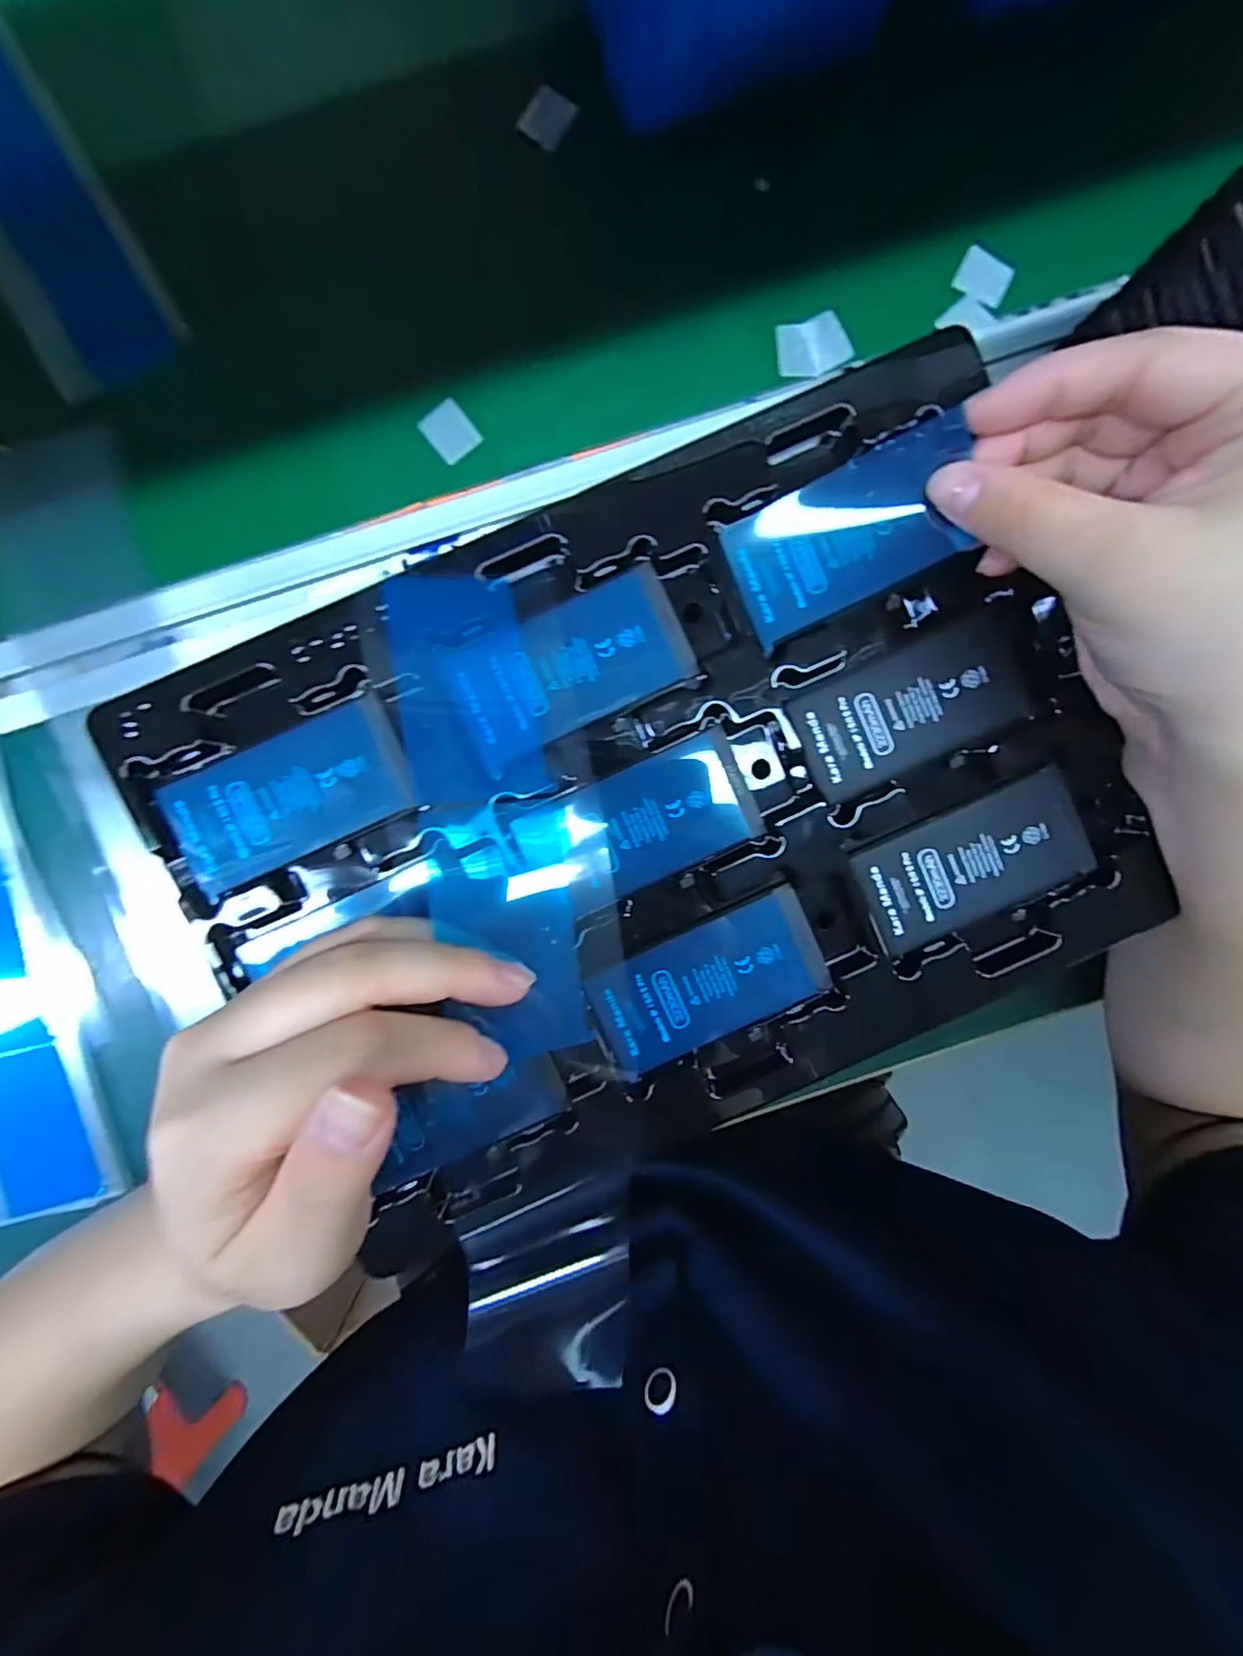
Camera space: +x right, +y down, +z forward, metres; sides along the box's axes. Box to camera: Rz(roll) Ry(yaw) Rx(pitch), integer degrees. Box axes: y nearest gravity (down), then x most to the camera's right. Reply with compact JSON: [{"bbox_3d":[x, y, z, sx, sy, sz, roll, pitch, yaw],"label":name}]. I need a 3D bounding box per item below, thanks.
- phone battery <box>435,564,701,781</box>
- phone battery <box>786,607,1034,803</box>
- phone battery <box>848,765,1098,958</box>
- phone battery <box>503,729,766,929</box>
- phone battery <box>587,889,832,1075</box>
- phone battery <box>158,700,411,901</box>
[{"bbox_3d":[-0.019,-0.058,0.207,0.082,0.005,0.045,-26,93,-1],"label":"phone battery"},{"bbox_3d":[0.107,-0.046,0.212,0.085,0.005,0.040,-24,91,0],"label":"phone battery"},{"bbox_3d":[0.132,0.013,0.214,0.084,0.004,0.044,-24,92,-1],"label":"phone battery"},{"bbox_3d":[0.005,0.001,0.211,0.086,0.005,0.042,-23,92,-1],"label":"phone battery"},{"bbox_3d":[0.033,0.058,0.216,0.086,0.005,0.042,-24,93,-1],"label":"phone battery"},{"bbox_3d":[-0.117,-0.011,0.204,0.081,0.005,0.041,-24,92,-1],"label":"phone battery"}]

